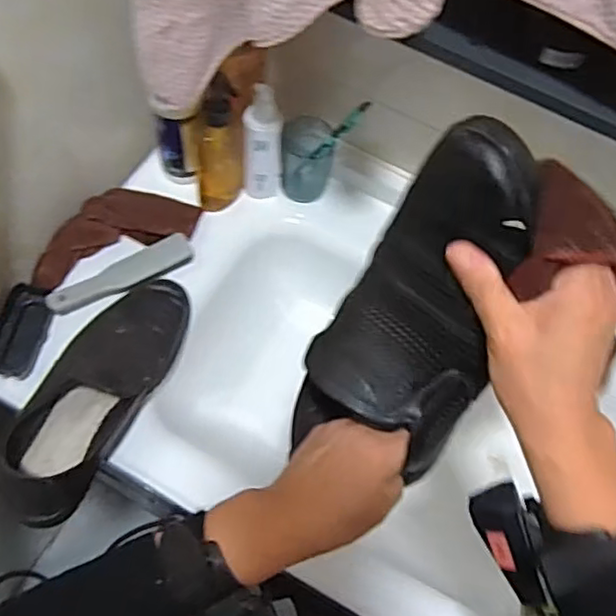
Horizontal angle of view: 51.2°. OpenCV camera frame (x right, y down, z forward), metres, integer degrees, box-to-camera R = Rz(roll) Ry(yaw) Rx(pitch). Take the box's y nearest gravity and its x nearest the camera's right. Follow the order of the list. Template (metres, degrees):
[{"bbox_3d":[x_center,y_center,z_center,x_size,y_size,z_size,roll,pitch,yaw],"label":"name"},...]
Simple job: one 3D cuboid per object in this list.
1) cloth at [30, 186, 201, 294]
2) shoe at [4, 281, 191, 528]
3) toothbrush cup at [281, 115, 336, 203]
[{"bbox_3d":[-0.241,-0.100,0.796,0.211,0.080,0.024,-25,23,-18],"label":"cloth"},{"bbox_3d":[-0.226,0.082,0.690,0.109,0.082,0.289,23,63,8],"label":"shoe"},{"bbox_3d":[-0.002,-0.192,0.847,0.065,0.109,0.057,-6,63,-7],"label":"toothbrush cup"}]

